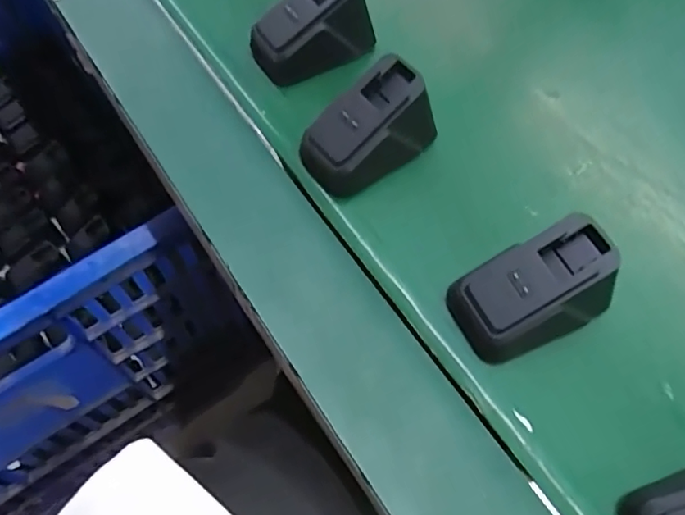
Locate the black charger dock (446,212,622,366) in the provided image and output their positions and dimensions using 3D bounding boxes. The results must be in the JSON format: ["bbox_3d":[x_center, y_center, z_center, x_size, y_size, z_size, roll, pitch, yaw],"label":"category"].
[{"bbox_3d":[0.079,0.012,0.239,0.065,0.039,0.047,-20,63,-11],"label":"black charger dock"}]

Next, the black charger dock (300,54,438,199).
[{"bbox_3d":[0.014,-0.065,0.279,0.069,0.041,0.040,-28,65,-15],"label":"black charger dock"}]

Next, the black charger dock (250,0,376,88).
[{"bbox_3d":[-0.017,-0.130,0.312,0.068,0.042,0.032,-28,65,-15],"label":"black charger dock"}]

